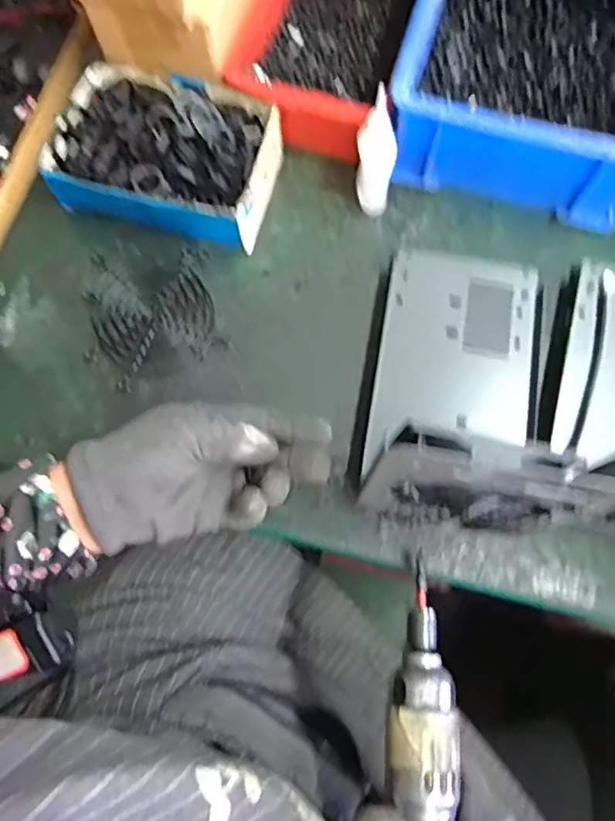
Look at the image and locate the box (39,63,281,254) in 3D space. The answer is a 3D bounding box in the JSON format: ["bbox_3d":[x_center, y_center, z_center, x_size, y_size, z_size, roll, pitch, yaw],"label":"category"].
[{"bbox_3d":[-0.105,-0.195,0.452,0.166,0.057,0.122,16,73,5],"label":"box"}]

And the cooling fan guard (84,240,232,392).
[{"bbox_3d":[-0.119,-0.074,0.442,0.094,0.008,0.104,-15,73,-4],"label":"cooling fan guard"}]

